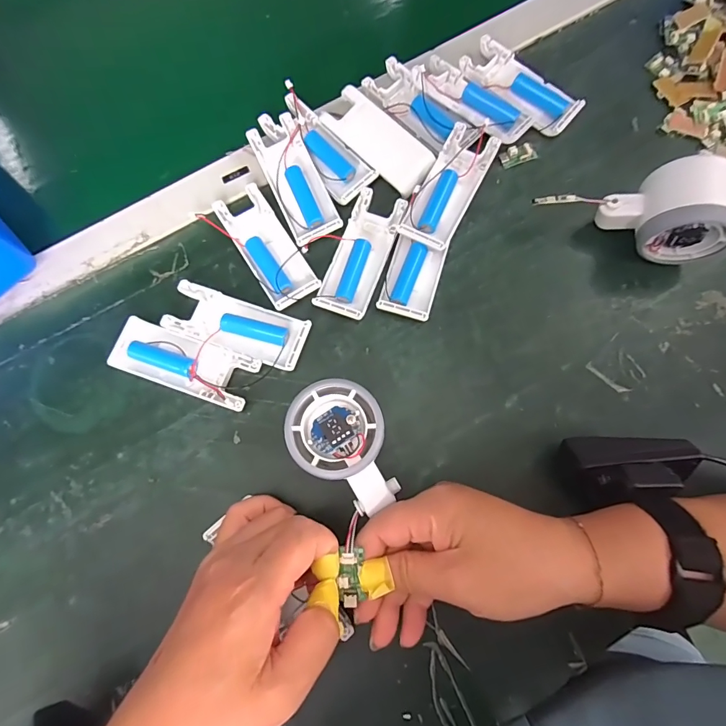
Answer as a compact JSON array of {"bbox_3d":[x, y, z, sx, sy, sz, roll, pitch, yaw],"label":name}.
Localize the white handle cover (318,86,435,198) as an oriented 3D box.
[{"bbox_3d":[0.012,-0.182,0.335,0.040,0.010,0.100,-41,81,-8],"label":"white handle cover"}]

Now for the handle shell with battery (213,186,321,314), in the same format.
[{"bbox_3d":[-0.074,-0.091,0.321,0.040,0.016,0.102,-32,79,-7],"label":"handle shell with battery"}]

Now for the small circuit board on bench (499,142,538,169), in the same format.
[{"bbox_3d":[0.130,-0.174,0.346,0.030,0.004,0.016,-20,78,-4],"label":"small circuit board on bench"}]

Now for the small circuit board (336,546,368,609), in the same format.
[{"bbox_3d":[-0.007,0.123,0.238,0.012,0.004,0.032,-1,82,0],"label":"small circuit board"}]

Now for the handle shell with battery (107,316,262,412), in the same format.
[{"bbox_3d":[-0.129,0.000,0.299,0.103,0.017,0.039,19,78,4],"label":"handle shell with battery"}]

